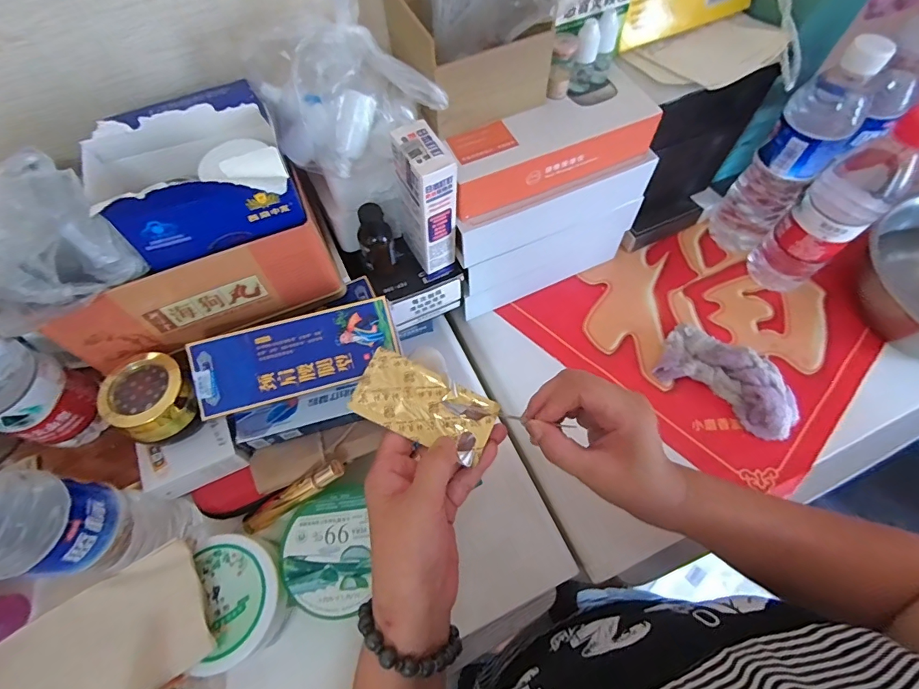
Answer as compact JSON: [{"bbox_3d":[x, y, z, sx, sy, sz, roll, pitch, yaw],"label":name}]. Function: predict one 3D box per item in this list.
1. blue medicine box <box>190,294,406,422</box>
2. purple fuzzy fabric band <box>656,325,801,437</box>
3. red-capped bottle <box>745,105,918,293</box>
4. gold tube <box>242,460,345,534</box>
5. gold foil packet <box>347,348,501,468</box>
[{"bbox_3d":[-0.125,0.010,0.347,0.151,0.018,0.060,-16,86,-8],"label":"blue medicine box"},{"bbox_3d":[0.281,0.033,0.458,0.138,0.030,0.073,33,70,17],"label":"purple fuzzy fabric band"},{"bbox_3d":[0.368,-0.132,0.436,0.064,0.210,0.064,-40,69,-15],"label":"red-capped bottle"},{"bbox_3d":[-0.143,0.132,0.386,0.114,0.023,0.020,-35,63,21],"label":"gold tube"},{"bbox_3d":[-0.024,0.044,0.321,0.099,0.009,0.050,22,66,-6],"label":"gold foil packet"}]

